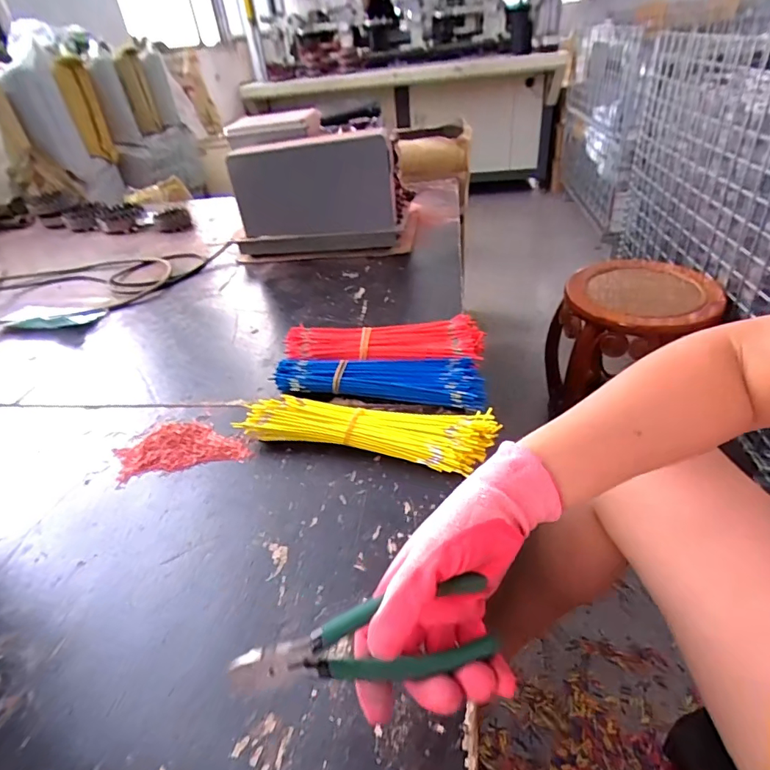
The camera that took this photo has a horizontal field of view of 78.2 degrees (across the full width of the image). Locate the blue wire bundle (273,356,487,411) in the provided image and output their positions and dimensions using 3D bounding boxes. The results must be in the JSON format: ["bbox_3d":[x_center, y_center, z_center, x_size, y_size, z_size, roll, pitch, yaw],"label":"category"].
[{"bbox_3d":[-0.007,-0.008,0.578,0.249,0.032,0.068,4,39,13],"label":"blue wire bundle"}]

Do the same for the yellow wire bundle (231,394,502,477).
[{"bbox_3d":[-0.018,0.044,0.508,0.261,0.032,0.077,7,39,16],"label":"yellow wire bundle"}]

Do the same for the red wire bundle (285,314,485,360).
[{"bbox_3d":[-0.002,-0.052,0.626,0.258,0.039,0.080,1,38,9],"label":"red wire bundle"}]

